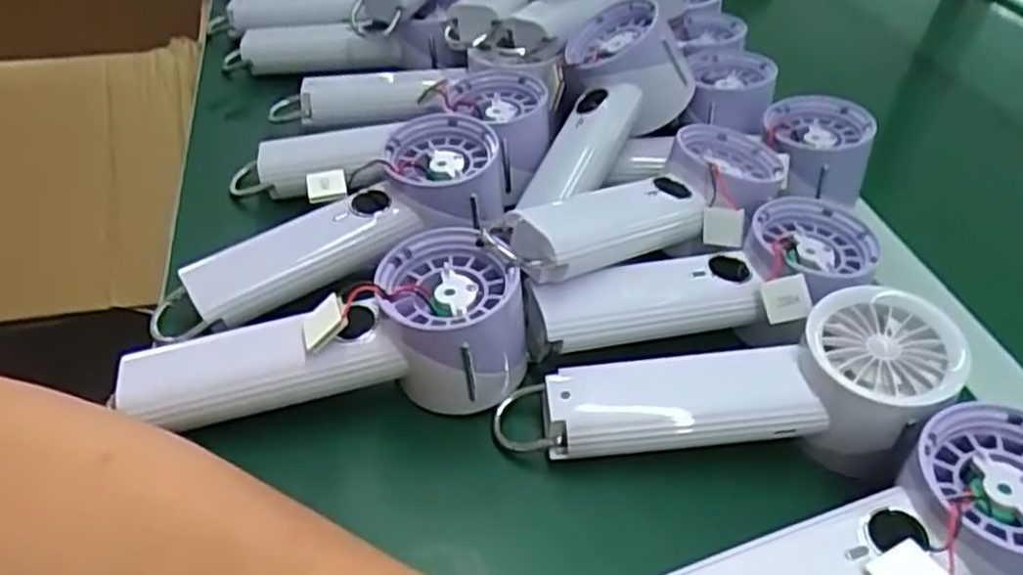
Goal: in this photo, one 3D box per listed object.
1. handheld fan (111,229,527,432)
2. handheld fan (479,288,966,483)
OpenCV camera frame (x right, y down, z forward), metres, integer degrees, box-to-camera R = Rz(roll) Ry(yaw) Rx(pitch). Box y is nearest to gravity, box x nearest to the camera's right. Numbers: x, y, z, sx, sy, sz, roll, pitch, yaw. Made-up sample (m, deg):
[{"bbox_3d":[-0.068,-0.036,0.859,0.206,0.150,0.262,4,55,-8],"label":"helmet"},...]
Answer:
[{"bbox_3d":[-0.085,0.022,0.339,0.183,0.065,0.065,-2,42,-8],"label":"handheld fan"},{"bbox_3d":[0.092,0.050,0.336,0.195,0.055,0.062,-9,41,9],"label":"handheld fan"}]

